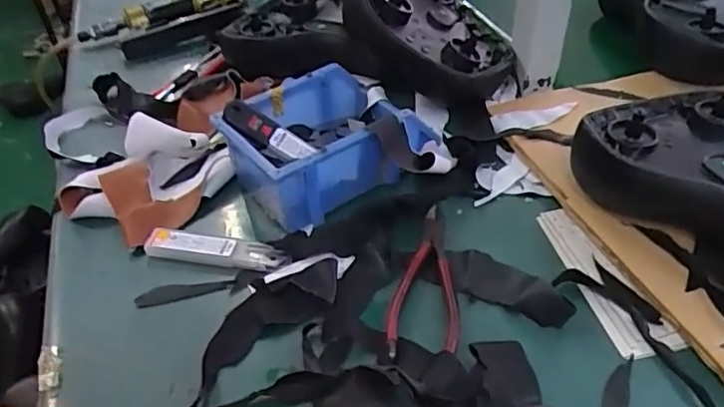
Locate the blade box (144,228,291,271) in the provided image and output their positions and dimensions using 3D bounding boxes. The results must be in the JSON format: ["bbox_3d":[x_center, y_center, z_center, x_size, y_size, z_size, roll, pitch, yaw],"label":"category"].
[{"bbox_3d":[-0.124,0.040,0.480,0.123,0.014,0.024,6,44,10],"label":"blade box"}]

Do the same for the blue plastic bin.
[{"bbox_3d":[-0.034,-0.063,0.532,0.168,0.074,0.124,-31,49,-25],"label":"blue plastic bin"}]

